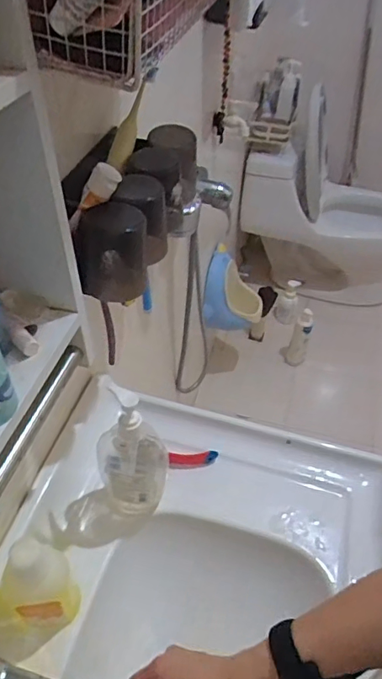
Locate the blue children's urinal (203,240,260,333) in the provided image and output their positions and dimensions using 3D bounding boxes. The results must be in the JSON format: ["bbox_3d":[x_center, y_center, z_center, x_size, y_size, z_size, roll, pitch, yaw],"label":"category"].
[{"bbox_3d":[0.144,-0.168,1.640,0.196,0.206,0.205,4,45,3],"label":"blue children's urinal"}]

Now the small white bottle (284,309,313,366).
[{"bbox_3d":[0.385,0.001,1.780,0.068,0.242,0.077,18,48,16],"label":"small white bottle"}]

